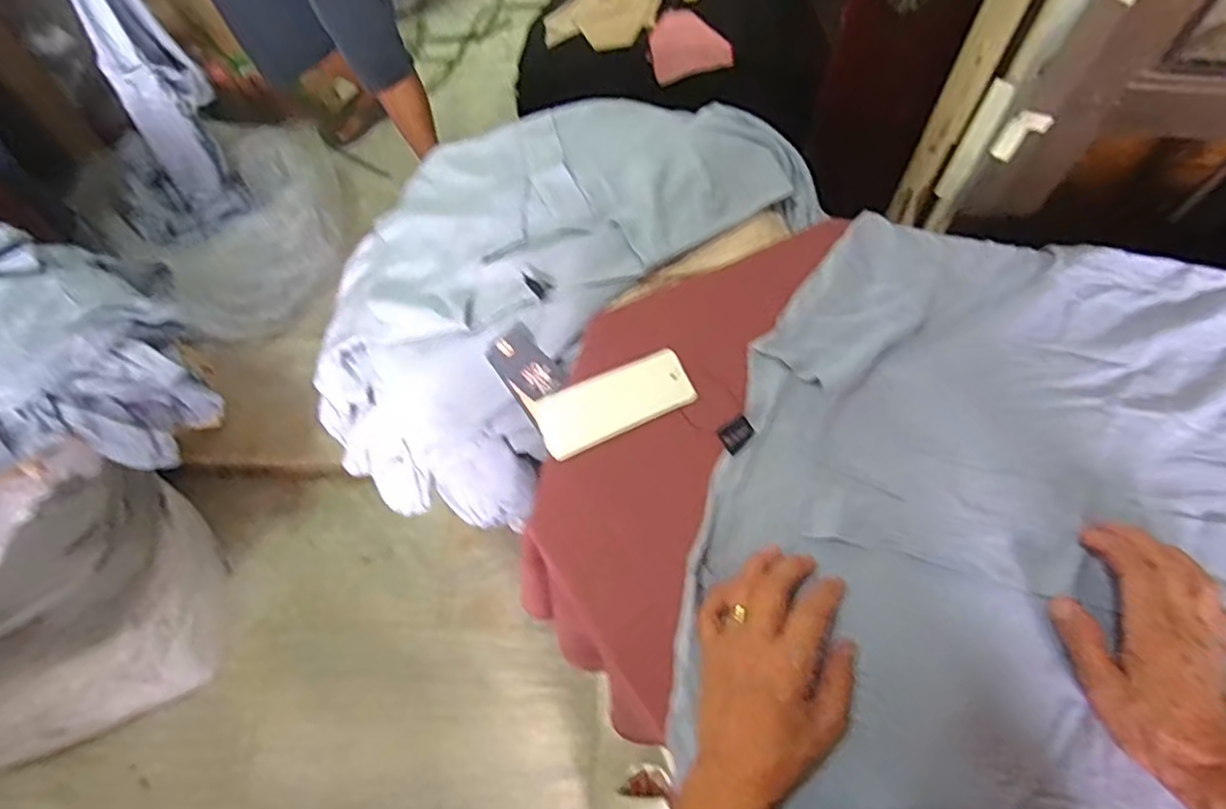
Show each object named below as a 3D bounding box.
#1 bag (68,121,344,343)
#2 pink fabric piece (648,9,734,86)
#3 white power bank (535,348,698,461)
[{"bbox_3d":[-0.765,-0.375,1.447,0.444,0.300,0.323,-30,66,-13],"label":"bag"},{"bbox_3d":[0.104,-0.510,0.972,0.109,0.013,0.108,-12,78,18],"label":"pink fabric piece"},{"bbox_3d":[0.002,-0.003,0.534,0.119,0.013,0.050,-24,65,-10],"label":"white power bank"}]

